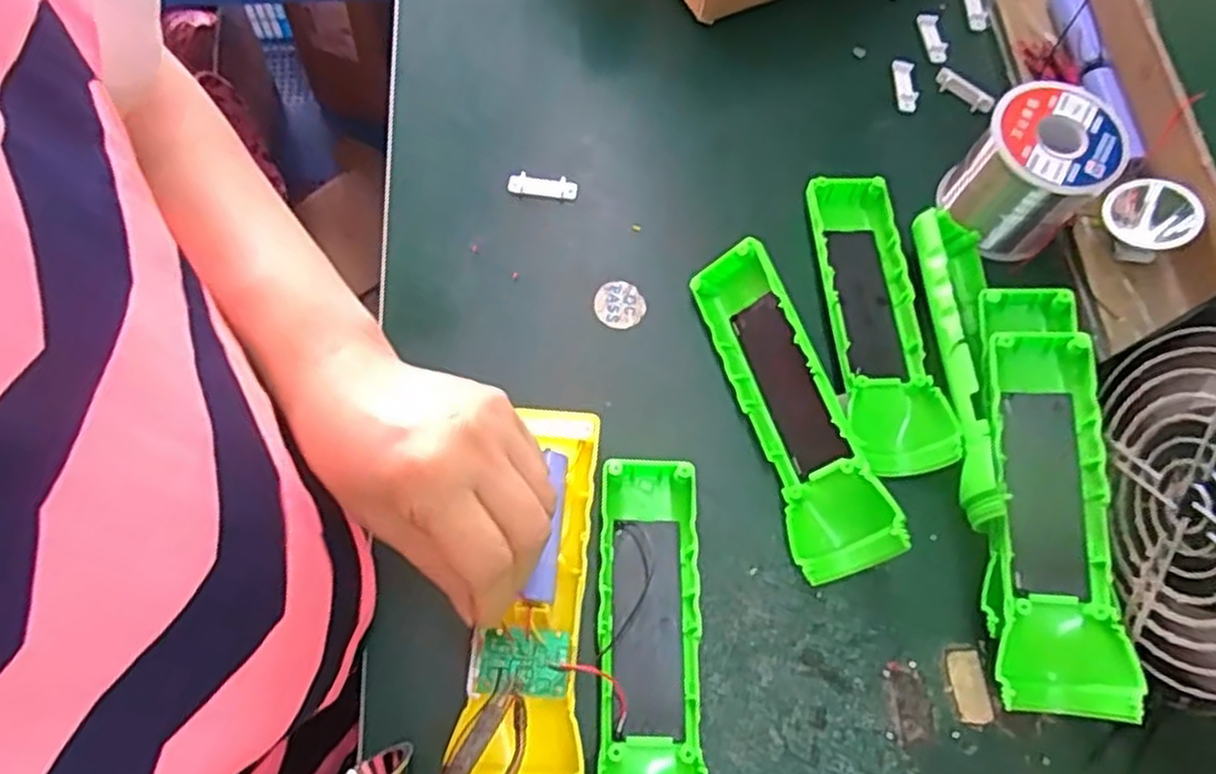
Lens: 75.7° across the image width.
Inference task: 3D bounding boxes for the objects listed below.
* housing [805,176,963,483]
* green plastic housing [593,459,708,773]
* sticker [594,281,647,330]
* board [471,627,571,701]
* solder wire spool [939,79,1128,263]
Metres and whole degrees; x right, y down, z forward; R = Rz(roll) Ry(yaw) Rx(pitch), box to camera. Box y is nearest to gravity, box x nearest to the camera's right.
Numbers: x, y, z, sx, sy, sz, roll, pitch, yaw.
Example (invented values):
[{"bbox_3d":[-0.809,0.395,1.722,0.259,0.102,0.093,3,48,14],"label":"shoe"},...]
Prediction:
[{"bbox_3d":[0.135,-0.036,0.398,0.043,0.023,0.163,-3,68,-3],"label":"housing"},{"bbox_3d":[0.018,0.112,0.332,0.047,0.025,0.163,1,68,-1],"label":"green plastic housing"},{"bbox_3d":[0.006,-0.043,0.406,0.024,0.004,0.026,1,68,-1],"label":"sticker"},{"bbox_3d":[-0.035,0.111,0.313,0.037,0.004,0.025,5,68,0],"label":"board"},{"bbox_3d":[0.218,-0.112,0.408,0.063,0.063,0.062,39,72,13],"label":"solder wire spool"}]

